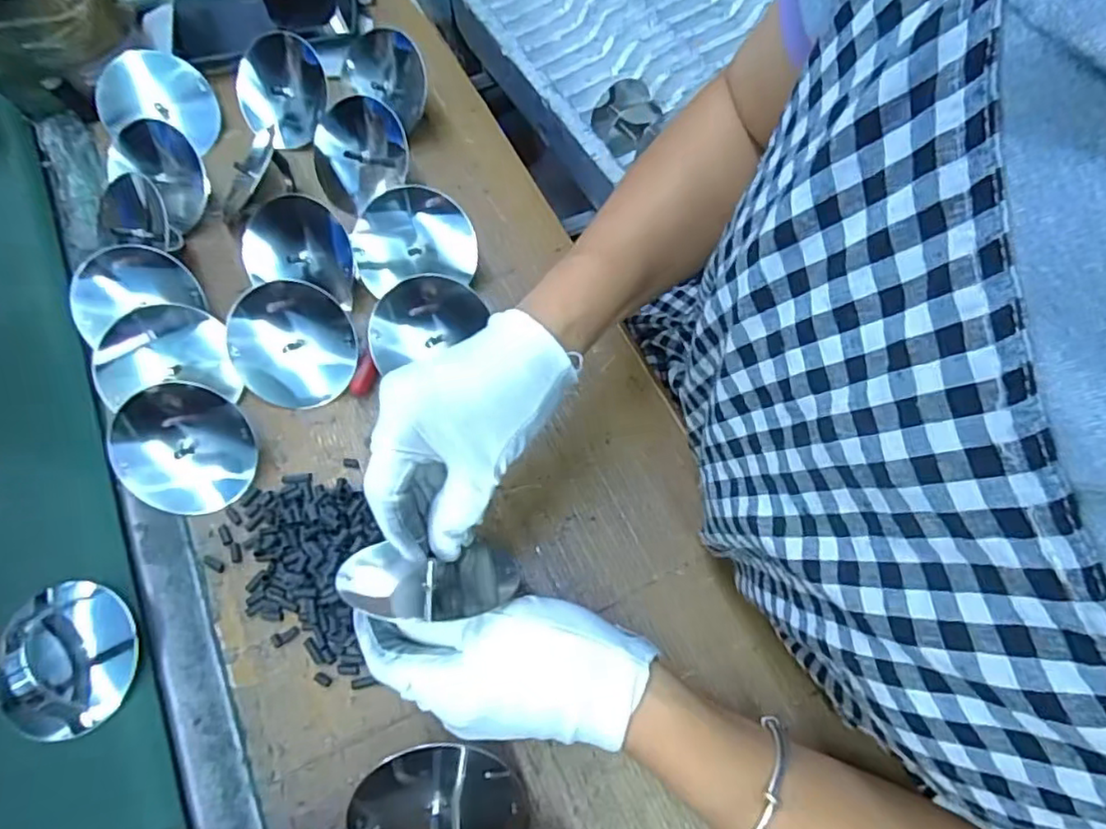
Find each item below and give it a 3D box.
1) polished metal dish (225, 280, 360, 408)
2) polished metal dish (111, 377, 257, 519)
[{"bbox_3d":[-0.173,-0.046,0.419,0.077,0.015,0.079,-3,101,-18],"label":"polished metal dish"},{"bbox_3d":[-0.235,0.023,0.403,0.086,0.013,0.078,28,85,-5],"label":"polished metal dish"}]

